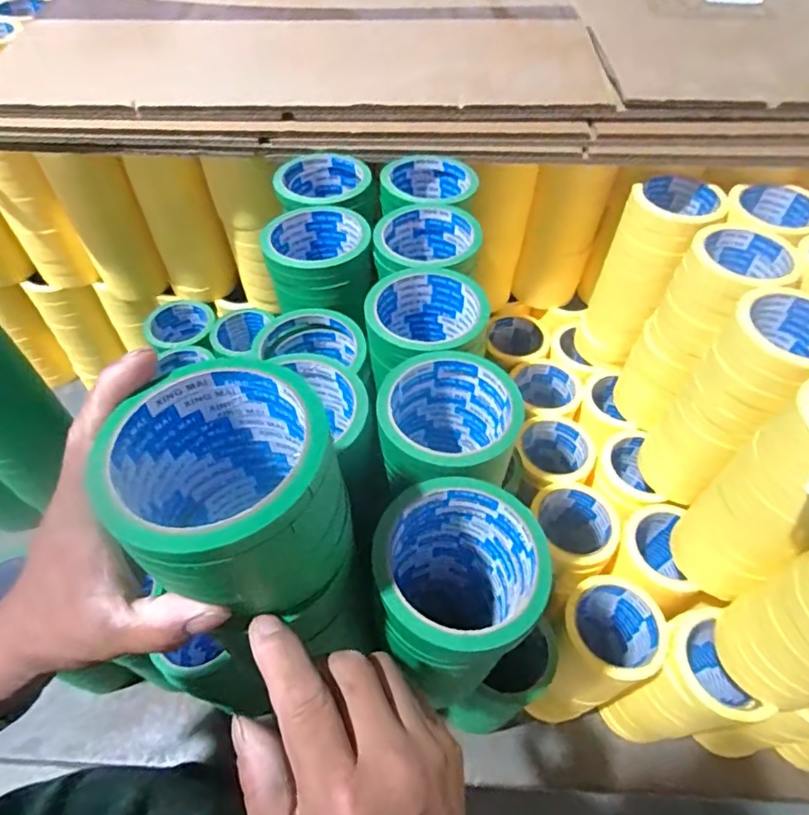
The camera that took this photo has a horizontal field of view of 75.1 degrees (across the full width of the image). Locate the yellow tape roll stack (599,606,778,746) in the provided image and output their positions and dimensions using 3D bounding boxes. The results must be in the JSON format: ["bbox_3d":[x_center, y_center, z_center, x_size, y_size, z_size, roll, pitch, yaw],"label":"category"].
[{"bbox_3d":[0.287,0.303,0.576,0.095,0.216,0.099,-6,54,-5],"label":"yellow tape roll stack"}]

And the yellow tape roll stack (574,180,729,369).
[{"bbox_3d":[0.283,-0.151,0.647,0.091,0.228,0.101,24,58,17],"label":"yellow tape roll stack"}]

